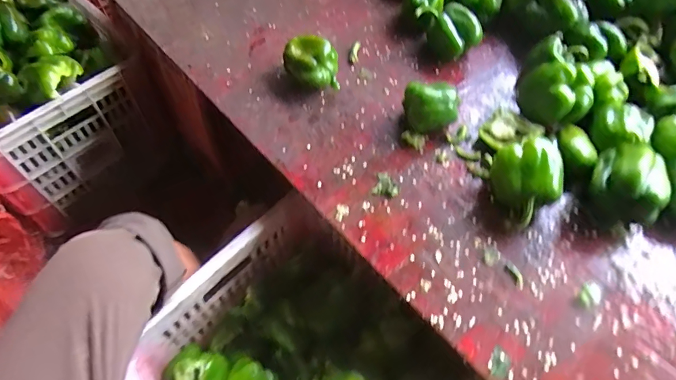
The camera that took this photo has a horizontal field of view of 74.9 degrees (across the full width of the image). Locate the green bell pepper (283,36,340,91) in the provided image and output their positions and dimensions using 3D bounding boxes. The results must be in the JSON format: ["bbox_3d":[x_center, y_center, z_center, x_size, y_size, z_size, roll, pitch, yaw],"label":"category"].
[{"bbox_3d":[-0.041,-0.195,0.679,0.081,0.064,0.074,-5,57,-3],"label":"green bell pepper"}]

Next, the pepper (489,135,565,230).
[{"bbox_3d":[0.225,-0.011,0.542,0.072,0.081,0.084,-32,63,-19],"label":"pepper"}]

